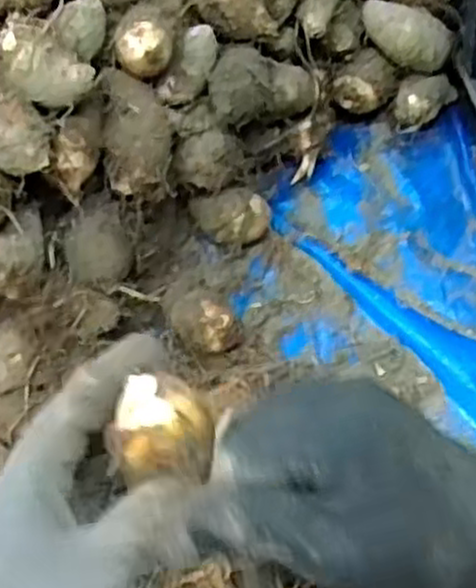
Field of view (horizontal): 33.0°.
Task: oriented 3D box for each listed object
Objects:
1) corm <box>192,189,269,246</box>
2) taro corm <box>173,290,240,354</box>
[{"bbox_3d":[-0.003,-0.052,0.568,0.050,0.040,0.032,-18,65,-5],"label":"corm"},{"bbox_3d":[-0.021,0.021,0.531,0.040,0.036,0.041,-18,64,-6],"label":"taro corm"}]

